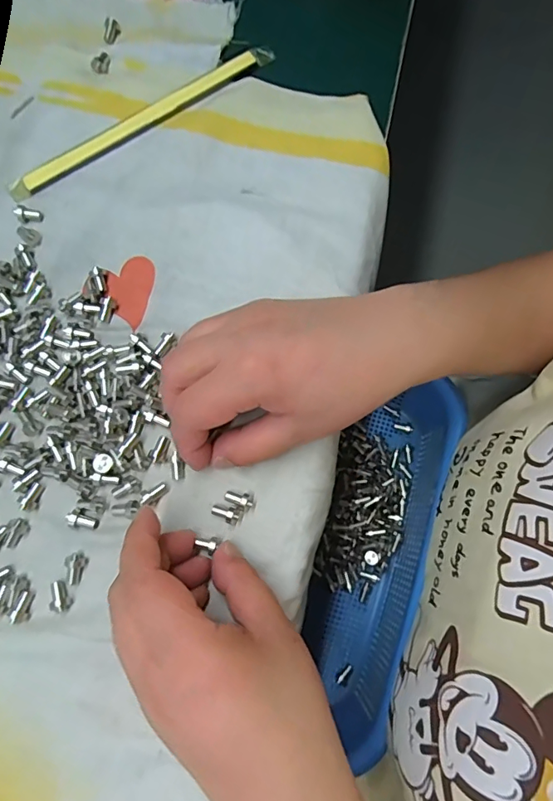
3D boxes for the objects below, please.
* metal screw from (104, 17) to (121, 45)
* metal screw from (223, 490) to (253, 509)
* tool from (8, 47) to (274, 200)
[{"bbox_3d":[-0.116,-0.261,0.335,0.011,0.006,0.017,9,76,3],"label":"metal screw"},{"bbox_3d":[-0.020,0.053,0.254,0.016,0.005,0.008,16,76,21],"label":"metal screw"},{"bbox_3d":[-0.088,-0.188,0.317,0.196,0.007,0.017,-32,78,-7],"label":"tool"}]

